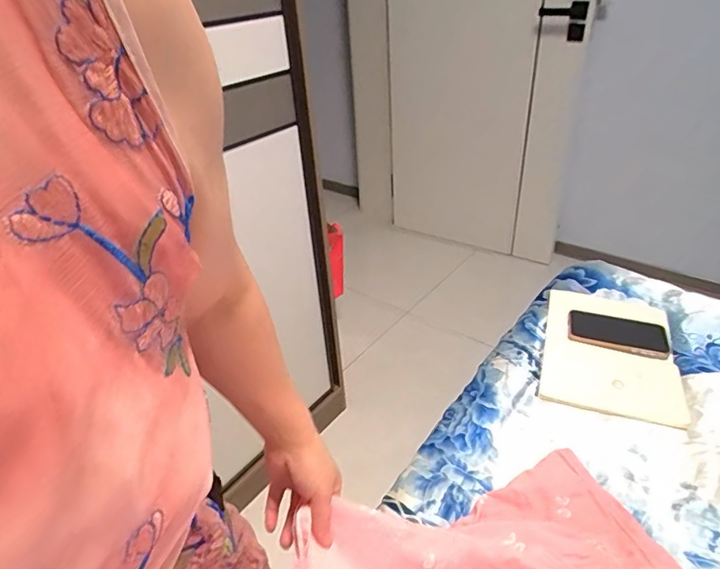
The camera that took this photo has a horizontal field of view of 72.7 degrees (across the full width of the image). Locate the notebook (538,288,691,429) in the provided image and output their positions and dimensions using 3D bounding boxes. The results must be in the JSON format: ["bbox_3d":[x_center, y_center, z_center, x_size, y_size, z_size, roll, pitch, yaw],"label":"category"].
[{"bbox_3d":[0.440,0.113,0.871,0.214,0.015,0.302,12,35,17],"label":"notebook"}]

